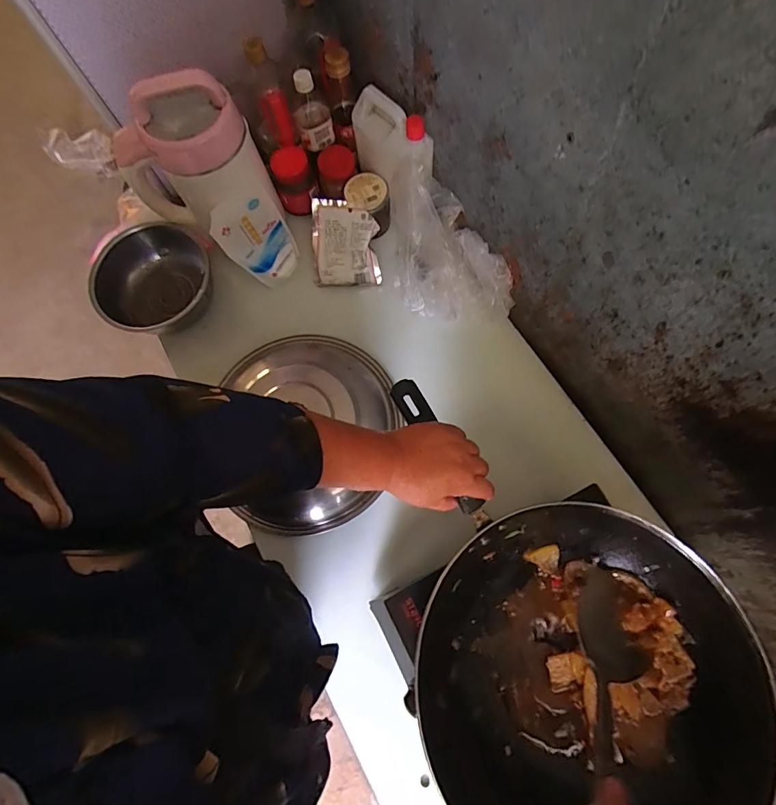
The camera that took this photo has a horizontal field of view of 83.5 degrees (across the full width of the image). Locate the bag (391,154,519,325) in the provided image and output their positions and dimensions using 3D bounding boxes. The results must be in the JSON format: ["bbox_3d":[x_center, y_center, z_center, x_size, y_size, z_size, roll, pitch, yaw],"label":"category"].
[{"bbox_3d":[0.103,-0.272,0.764,0.178,0.202,0.236,-15,73,-2],"label":"bag"}]

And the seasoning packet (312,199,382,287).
[{"bbox_3d":[-0.081,-0.309,0.849,0.130,0.030,0.158,3,116,6],"label":"seasoning packet"}]

